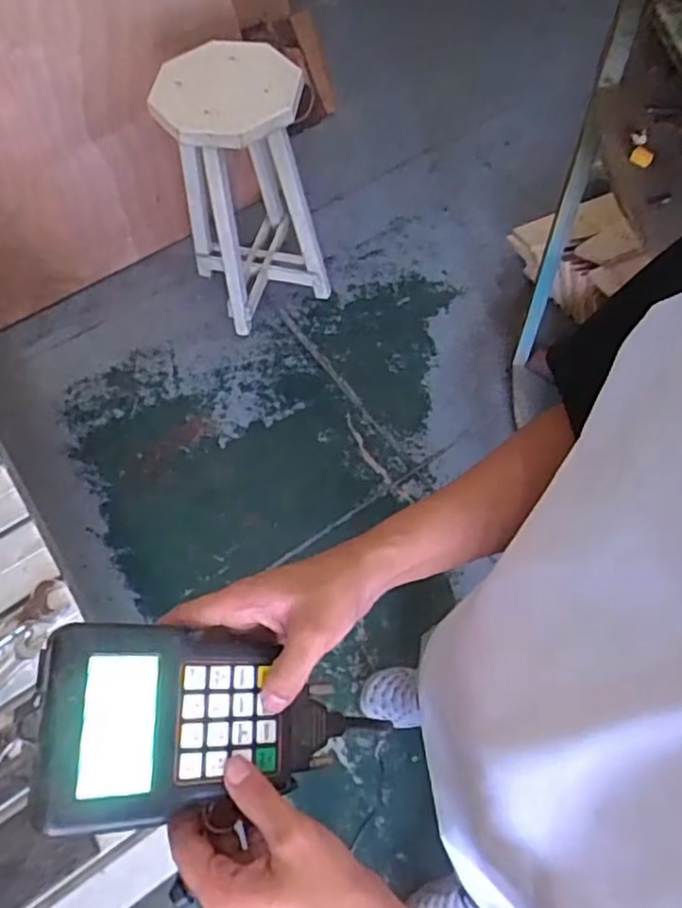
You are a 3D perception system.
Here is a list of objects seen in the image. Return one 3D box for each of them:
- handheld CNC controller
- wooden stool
[{"bbox_3d":[-0.088,0.159,0.407,0.179,0.022,0.103,14,66,-30],"label":"handheld CNC controller"},{"bbox_3d":[-0.242,-0.651,1.713,0.329,0.639,0.319,-1,61,1],"label":"wooden stool"}]

